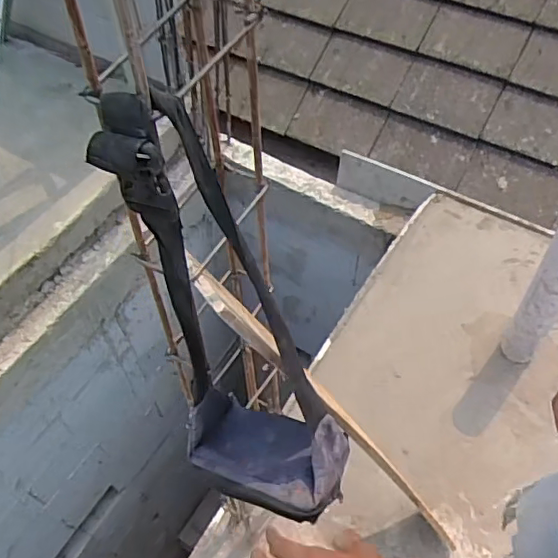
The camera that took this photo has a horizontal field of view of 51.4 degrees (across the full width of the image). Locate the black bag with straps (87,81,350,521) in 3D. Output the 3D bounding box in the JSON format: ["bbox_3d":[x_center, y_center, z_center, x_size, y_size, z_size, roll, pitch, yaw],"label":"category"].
[{"bbox_3d":[-0.037,0.074,0.534,0.236,0.462,0.111,29,60,20],"label":"black bag with straps"}]

